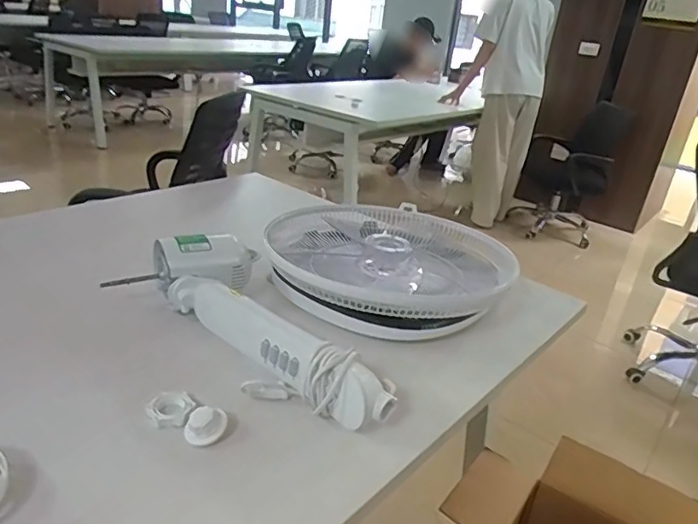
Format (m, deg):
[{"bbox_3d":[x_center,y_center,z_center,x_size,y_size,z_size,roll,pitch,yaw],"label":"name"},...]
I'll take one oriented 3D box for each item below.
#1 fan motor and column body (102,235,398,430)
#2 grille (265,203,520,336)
[{"bbox_3d":[-0.120,0.076,0.785,0.481,0.091,0.188,24,30,32],"label":"fan motor and column body"},{"bbox_3d":[0.080,0.007,0.994,0.379,0.107,0.424,-12,31,-35],"label":"grille"}]

